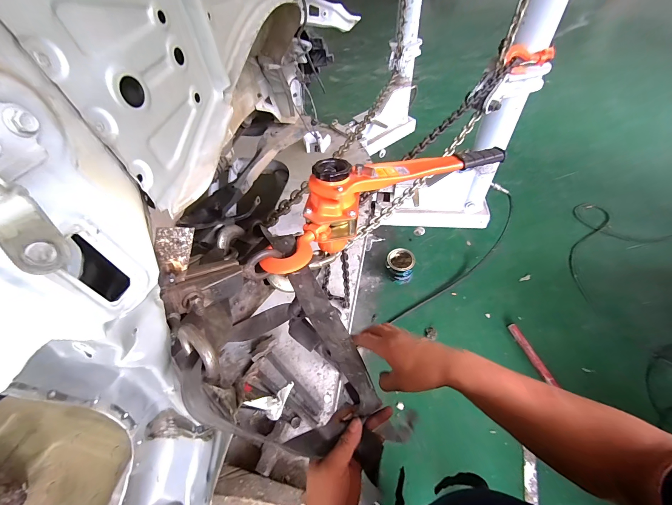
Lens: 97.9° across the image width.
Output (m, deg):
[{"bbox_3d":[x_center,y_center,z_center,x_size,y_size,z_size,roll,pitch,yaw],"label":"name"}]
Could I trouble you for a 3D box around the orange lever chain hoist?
[{"bbox_3d":[0.095,-0.134,0.632,0.581,0.136,0.162,-27,54,-15],"label":"orange lever chain hoist"}]

